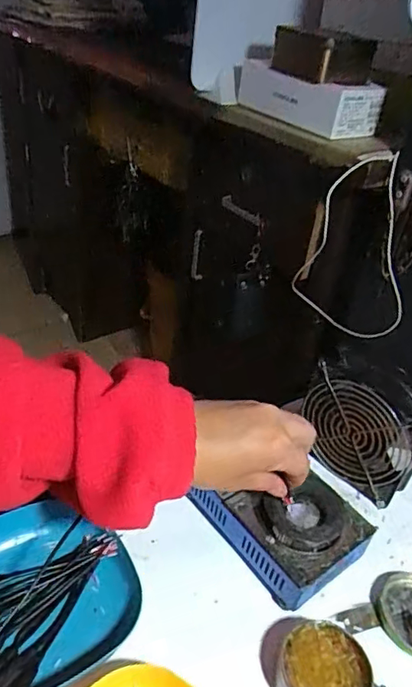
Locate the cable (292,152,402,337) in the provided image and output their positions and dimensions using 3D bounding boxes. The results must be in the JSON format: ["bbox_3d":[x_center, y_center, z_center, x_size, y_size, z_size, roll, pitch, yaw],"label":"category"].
[{"bbox_3d":[0.184,-0.115,0.649,0.135,0.225,0.090,11,36,4],"label":"cable"}]

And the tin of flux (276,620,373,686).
[{"bbox_3d":[0.084,0.235,0.372,0.069,0.028,0.059,-27,48,-38],"label":"tin of flux"}]

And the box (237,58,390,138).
[{"bbox_3d":[0.123,-0.317,0.673,0.077,0.054,0.188,-22,45,-35],"label":"box"}]

